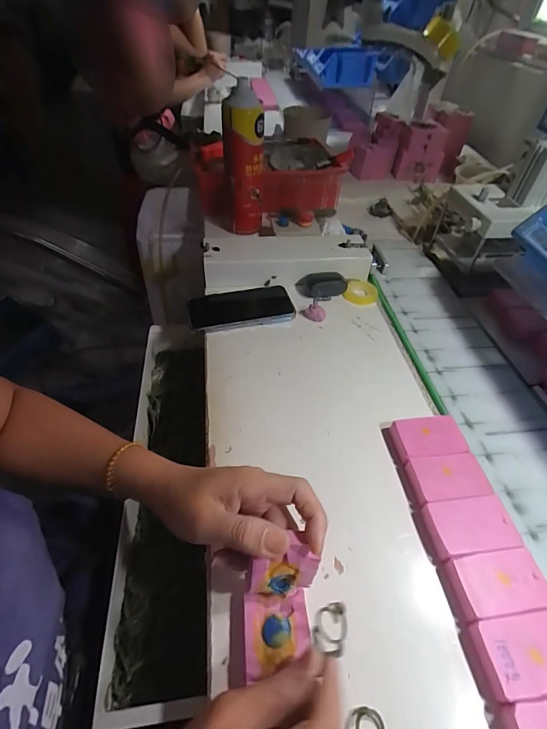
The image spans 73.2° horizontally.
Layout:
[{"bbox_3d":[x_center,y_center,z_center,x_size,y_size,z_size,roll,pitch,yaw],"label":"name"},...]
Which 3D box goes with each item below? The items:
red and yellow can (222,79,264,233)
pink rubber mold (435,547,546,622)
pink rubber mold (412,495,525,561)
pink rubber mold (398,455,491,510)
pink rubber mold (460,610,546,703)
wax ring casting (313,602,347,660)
[{"bbox_3d":[-0.048,-0.315,0.599,0.062,0.216,0.061,1,48,-1],"label":"red and yellow can"},{"bbox_3d":[0.174,0.173,0.290,0.073,0.016,0.041,-4,48,-6],"label":"pink rubber mold"},{"bbox_3d":[0.168,0.141,0.320,0.074,0.015,0.044,-4,48,-5],"label":"pink rubber mold"},{"bbox_3d":[0.162,0.110,0.353,0.077,0.018,0.044,-6,48,-7],"label":"pink rubber mold"},{"bbox_3d":[0.180,0.205,0.261,0.073,0.016,0.044,-4,48,-6],"label":"pink rubber mold"},{"bbox_3d":[0.038,0.170,0.239,0.023,0.008,0.031,27,32,5],"label":"wax ring casting"}]

